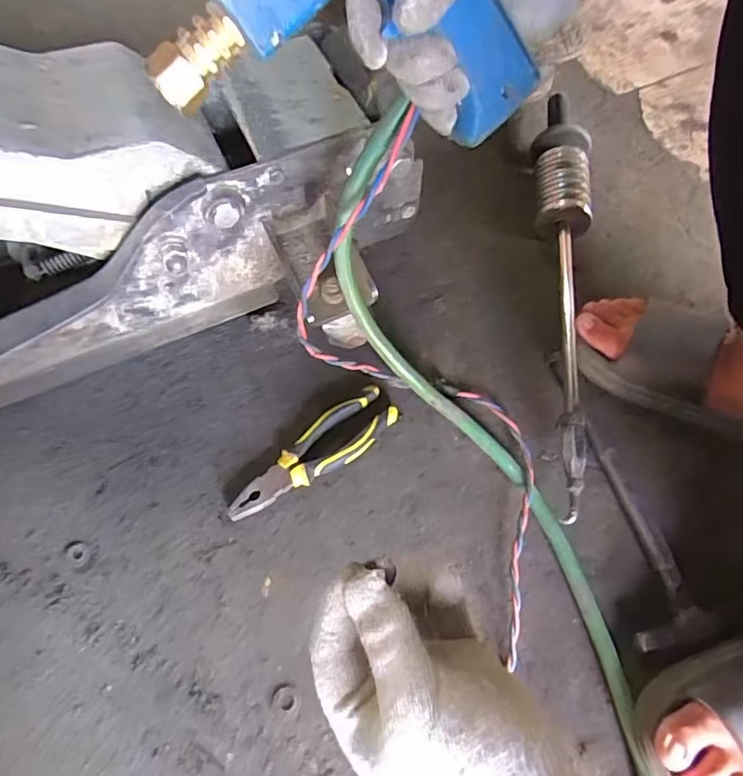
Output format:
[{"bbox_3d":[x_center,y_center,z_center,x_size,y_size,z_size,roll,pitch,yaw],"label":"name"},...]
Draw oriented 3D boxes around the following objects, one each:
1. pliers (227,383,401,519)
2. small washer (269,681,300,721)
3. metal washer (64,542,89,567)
[{"bbox_3d":[-0.062,0.070,0.563,0.195,0.028,0.056,-31,69,-16],"label":"pliers"},{"bbox_3d":[-0.076,0.276,0.472,0.026,0.004,0.029,-8,64,-6],"label":"small washer"},{"bbox_3d":[-0.288,0.162,0.523,0.024,0.004,0.022,1,64,-2],"label":"metal washer"}]

